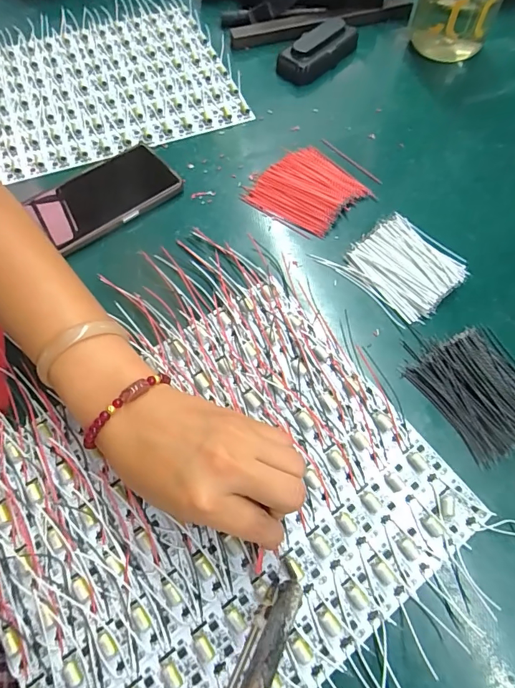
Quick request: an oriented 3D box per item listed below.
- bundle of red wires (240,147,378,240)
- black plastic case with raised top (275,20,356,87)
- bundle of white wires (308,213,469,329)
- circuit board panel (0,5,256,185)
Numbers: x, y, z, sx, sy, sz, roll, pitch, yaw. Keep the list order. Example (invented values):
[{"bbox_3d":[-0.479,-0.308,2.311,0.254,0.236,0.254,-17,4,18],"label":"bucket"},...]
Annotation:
[{"bbox_3d":[0.049,-0.152,0.411,0.092,0.009,0.095,39,70,16],"label":"bundle of red wires"},{"bbox_3d":[0.074,-0.354,0.500,0.047,0.030,0.109,41,71,17],"label":"black plastic case with raised top"},{"bbox_3d":[0.124,-0.071,0.366,0.084,0.013,0.098,-39,71,-17],"label":"bundle of white wires"},{"bbox_3d":[-0.185,-0.303,0.487,0.290,0.010,0.239,-19,67,-9],"label":"circuit board panel"}]

